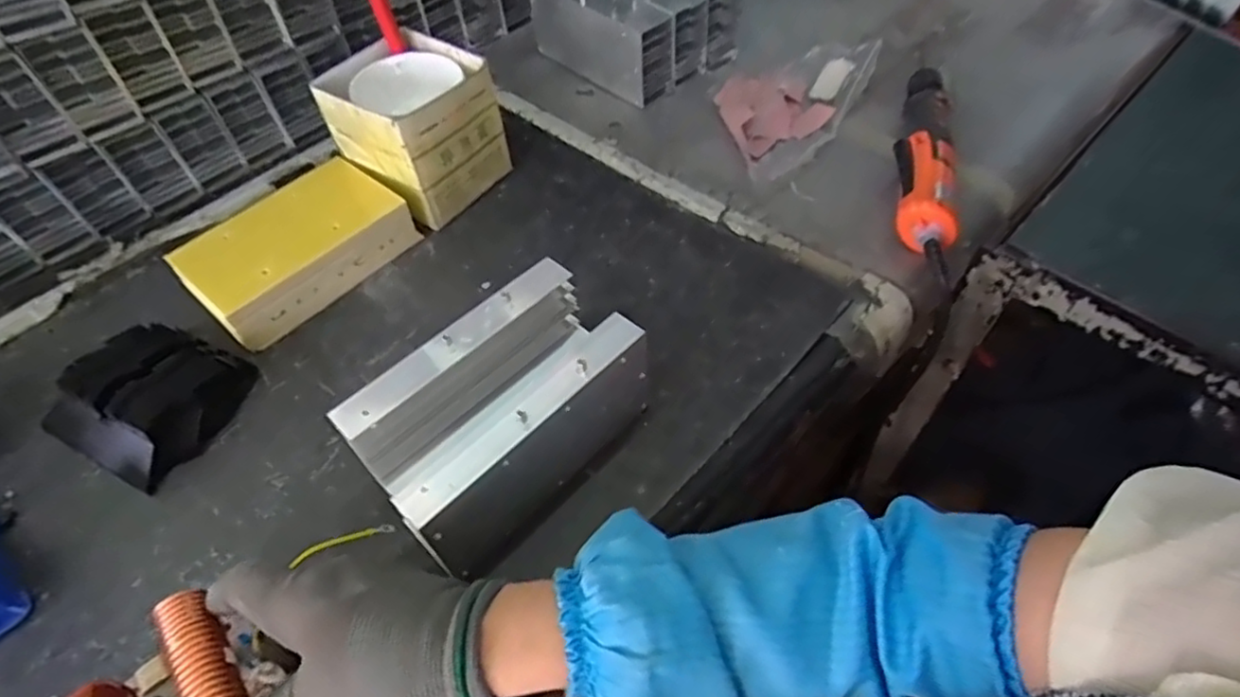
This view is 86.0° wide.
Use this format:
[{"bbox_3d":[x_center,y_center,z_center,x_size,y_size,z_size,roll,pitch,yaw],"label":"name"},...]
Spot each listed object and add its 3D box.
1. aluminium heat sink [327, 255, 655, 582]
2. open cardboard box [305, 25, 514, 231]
[{"bbox_3d":[-0.071,0.040,0.425,0.097,0.089,0.170,38,63,26],"label":"aluminium heat sink"},{"bbox_3d":[-0.187,-0.201,0.611,0.129,0.110,0.122,25,58,20],"label":"open cardboard box"}]

